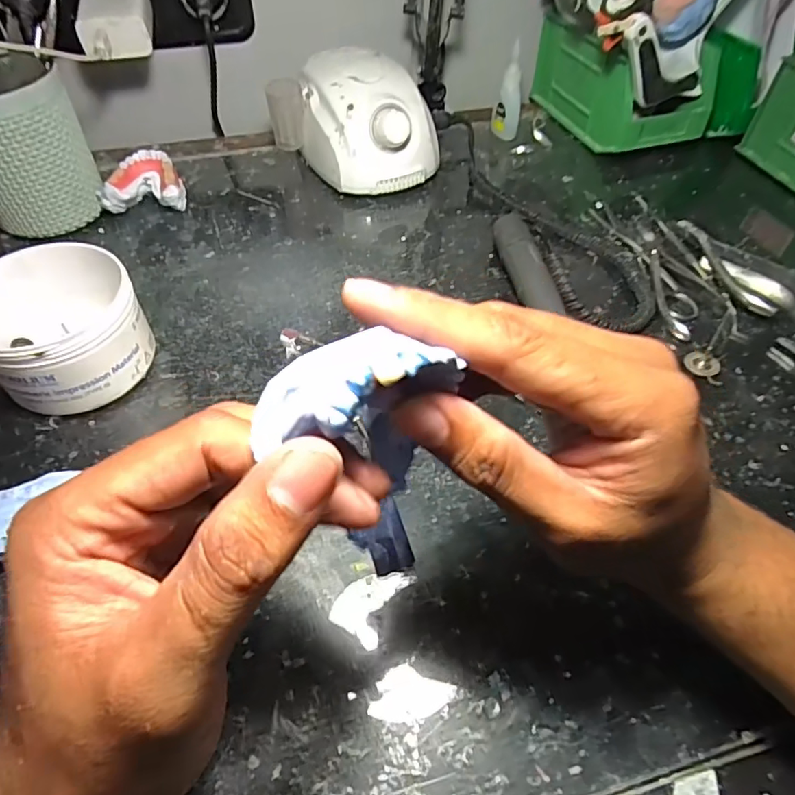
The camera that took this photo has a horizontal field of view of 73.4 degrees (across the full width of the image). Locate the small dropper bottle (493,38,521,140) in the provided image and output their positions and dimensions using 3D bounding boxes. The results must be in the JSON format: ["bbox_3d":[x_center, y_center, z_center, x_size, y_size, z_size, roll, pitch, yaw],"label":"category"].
[{"bbox_3d":[0.112,-0.299,0.525,0.026,0.081,0.019,9,52,6],"label":"small dropper bottle"}]

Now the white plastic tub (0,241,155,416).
[{"bbox_3d":[-0.204,-0.043,0.327,0.090,0.062,0.094,1,52,-1],"label":"white plastic tub"}]

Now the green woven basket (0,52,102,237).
[{"bbox_3d":[-0.291,-0.190,0.413,0.092,0.112,0.085,-28,57,-21],"label":"green woven basket"}]

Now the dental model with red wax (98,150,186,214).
[{"bbox_3d":[-0.214,-0.180,0.455,0.063,0.035,0.050,-5,52,-6],"label":"dental model with red wax"}]

